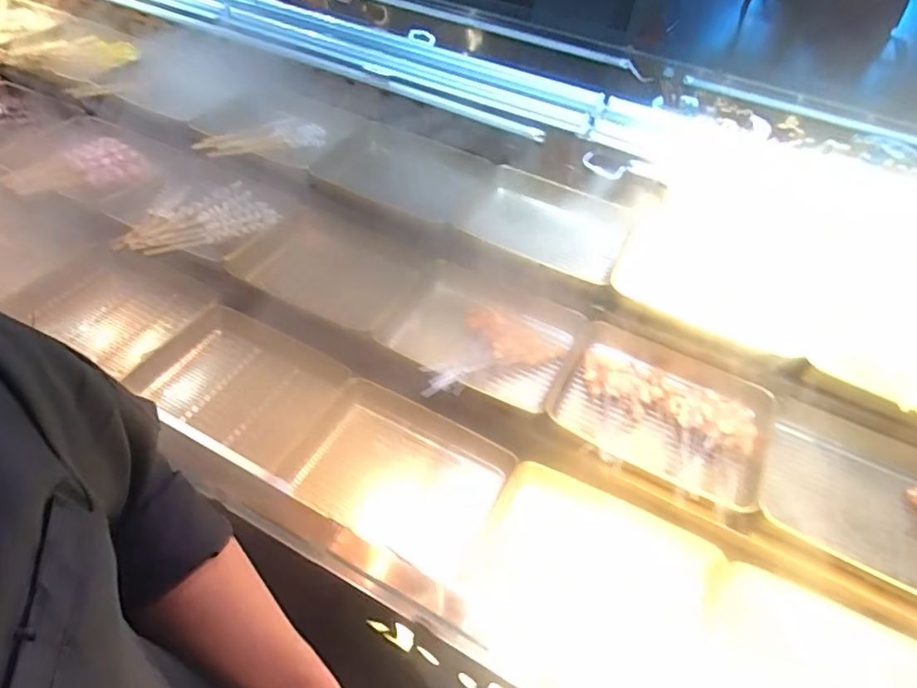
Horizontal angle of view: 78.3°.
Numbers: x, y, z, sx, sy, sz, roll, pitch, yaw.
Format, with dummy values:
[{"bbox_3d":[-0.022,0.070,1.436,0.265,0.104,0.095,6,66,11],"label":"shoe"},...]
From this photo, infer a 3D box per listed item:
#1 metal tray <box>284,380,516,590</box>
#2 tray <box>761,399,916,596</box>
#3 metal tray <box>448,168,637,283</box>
[{"bbox_3d":[-0.100,0.238,0.997,0.335,0.107,0.228,21,50,13],"label":"metal tray"},{"bbox_3d":[0.677,0.278,0.911,0.359,0.097,0.271,22,50,14],"label":"tray"},{"bbox_3d":[0.193,-0.284,1.312,0.389,0.186,0.035,27,24,25],"label":"metal tray"}]

